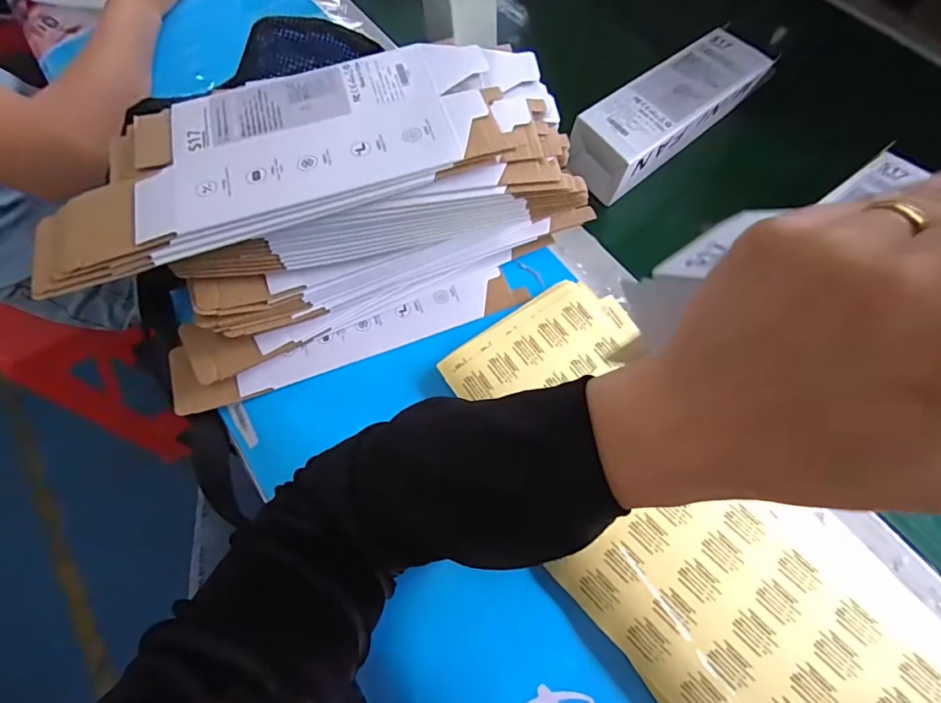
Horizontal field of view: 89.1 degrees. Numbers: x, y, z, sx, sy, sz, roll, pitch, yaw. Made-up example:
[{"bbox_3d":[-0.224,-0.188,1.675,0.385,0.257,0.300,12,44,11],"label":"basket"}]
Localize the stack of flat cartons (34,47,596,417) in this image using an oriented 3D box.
[{"bbox_3d":[-0.087,-0.095,0.354,0.340,0.134,0.161,-18,68,-4],"label":"stack of flat cartons"}]

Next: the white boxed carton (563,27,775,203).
[{"bbox_3d":[0.176,-0.212,0.424,0.181,0.052,0.065,-36,70,-11],"label":"white boxed carton"}]

